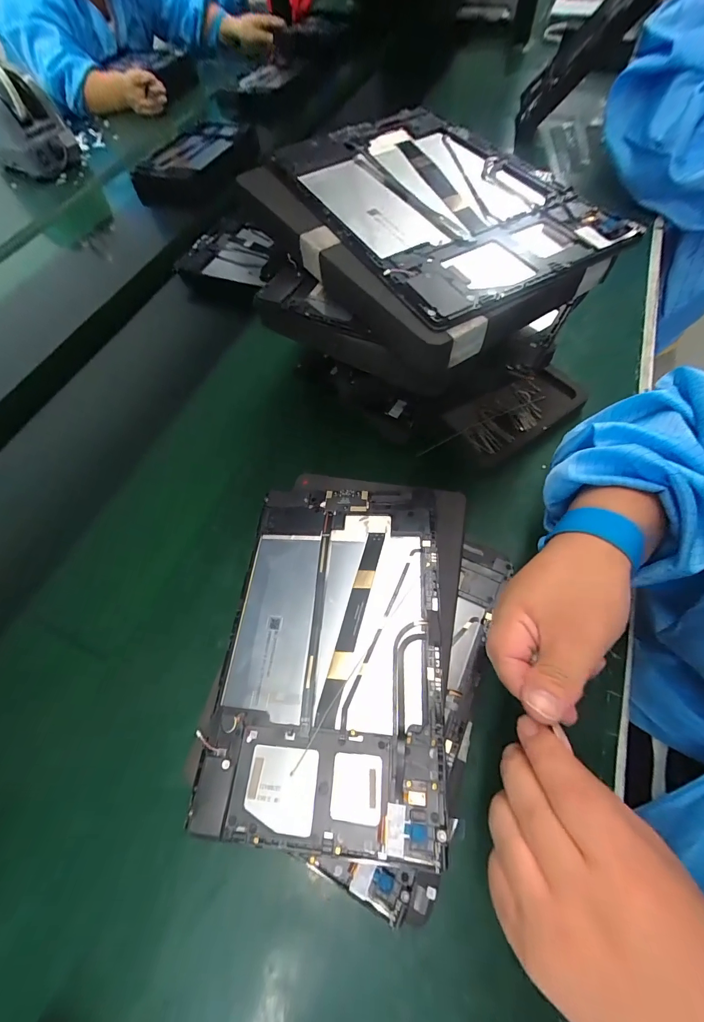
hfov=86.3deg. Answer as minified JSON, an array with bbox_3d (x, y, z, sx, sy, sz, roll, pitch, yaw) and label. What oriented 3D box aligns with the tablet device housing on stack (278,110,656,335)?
[{"bbox_3d":[0.057,-0.215,0.266,0.147,0.026,0.231,-25,65,-9],"label":"tablet device housing on stack"}]

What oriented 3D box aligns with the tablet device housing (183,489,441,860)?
[{"bbox_3d":[-0.011,0.085,0.269,0.153,0.006,0.244,1,59,8],"label":"tablet device housing"}]

